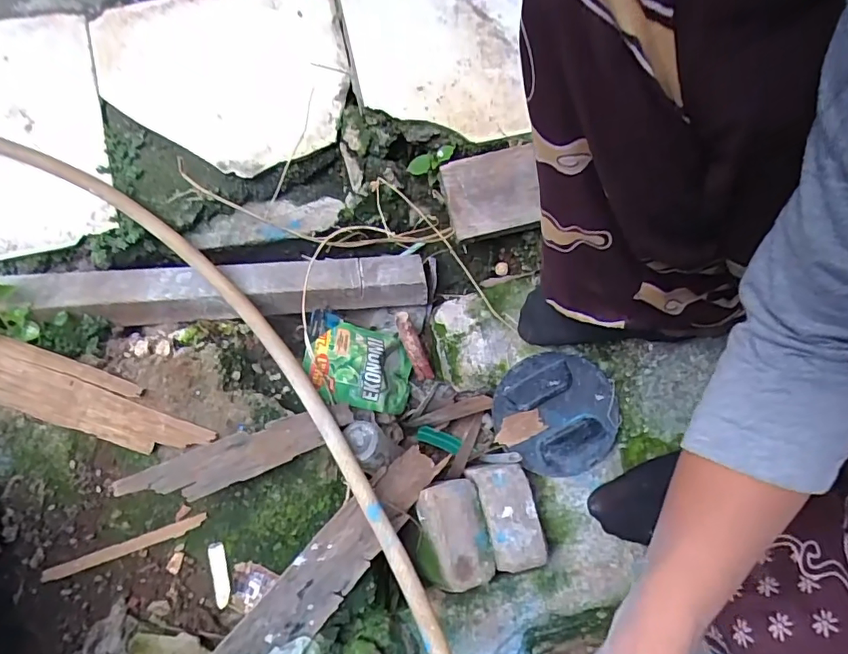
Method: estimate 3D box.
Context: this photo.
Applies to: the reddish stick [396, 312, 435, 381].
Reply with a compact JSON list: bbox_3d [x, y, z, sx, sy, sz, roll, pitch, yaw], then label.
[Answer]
[{"bbox_3d":[-0.013,0.028,0.660,0.022,0.021,0.098,-26,116,-7],"label":"reddish stick"}]

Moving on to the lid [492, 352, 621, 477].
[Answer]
[{"bbox_3d":[0.152,0.100,0.595,0.134,0.028,0.135,0,77,-1],"label":"lid"}]

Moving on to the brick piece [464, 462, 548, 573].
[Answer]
[{"bbox_3d":[0.091,0.203,0.560,0.056,0.036,0.112,-17,78,-5],"label":"brick piece"}]

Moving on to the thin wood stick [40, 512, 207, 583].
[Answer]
[{"bbox_3d":[-0.293,0.217,0.504,0.154,0.007,0.014,-19,78,-6],"label":"thin wood stick"}]

